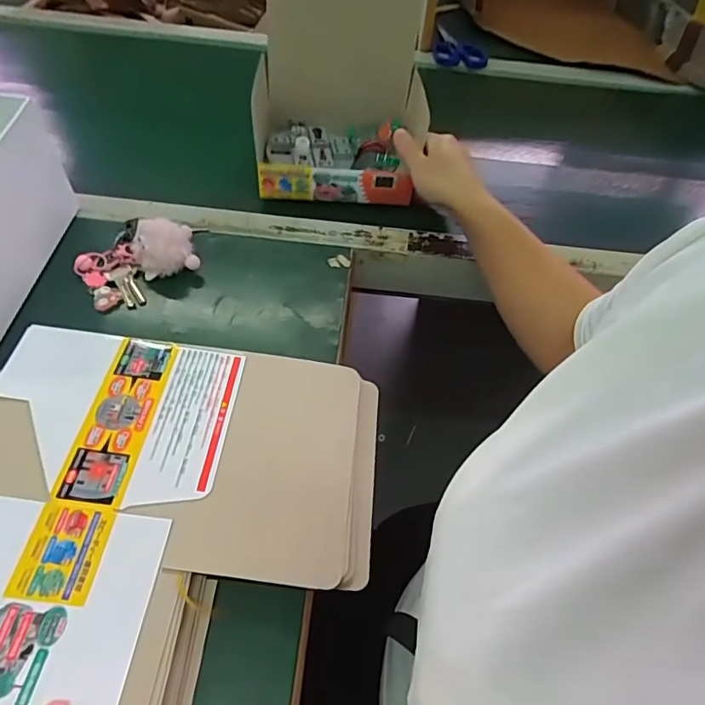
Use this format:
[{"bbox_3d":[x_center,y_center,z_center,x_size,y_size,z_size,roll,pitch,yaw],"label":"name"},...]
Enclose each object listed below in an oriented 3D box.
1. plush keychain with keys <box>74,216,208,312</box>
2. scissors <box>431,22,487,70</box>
[{"bbox_3d":[-0.198,-0.102,0.489,0.131,0.043,0.091,-33,63,-26],"label":"plush keychain with keys"},{"bbox_3d":[0.177,-0.503,0.837,0.085,0.018,0.145,9,53,2],"label":"scissors"}]

